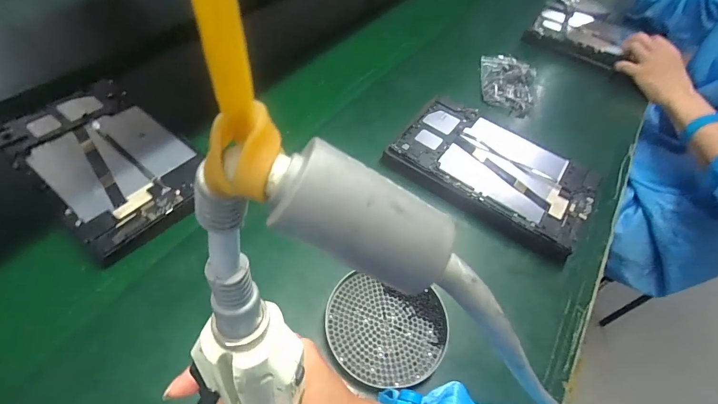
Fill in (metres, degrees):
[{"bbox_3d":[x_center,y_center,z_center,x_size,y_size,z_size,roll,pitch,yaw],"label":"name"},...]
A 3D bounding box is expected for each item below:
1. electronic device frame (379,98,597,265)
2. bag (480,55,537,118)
[{"bbox_3d":[0.176,-0.047,0.471,0.243,0.024,0.161,32,56,16],"label":"electronic device frame"},{"bbox_3d":[0.249,-0.205,0.606,0.093,0.017,0.138,21,53,8],"label":"bag"}]

